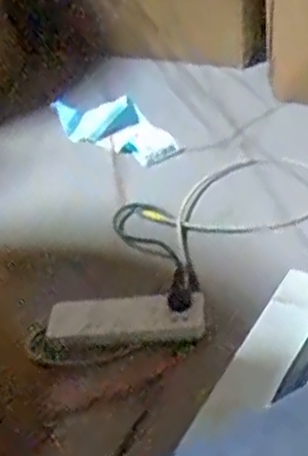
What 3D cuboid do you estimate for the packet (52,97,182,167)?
[{"bbox_3d":[-0.079,-0.195,1.444,0.141,0.046,0.264,-28,42,-24],"label":"packet"}]

